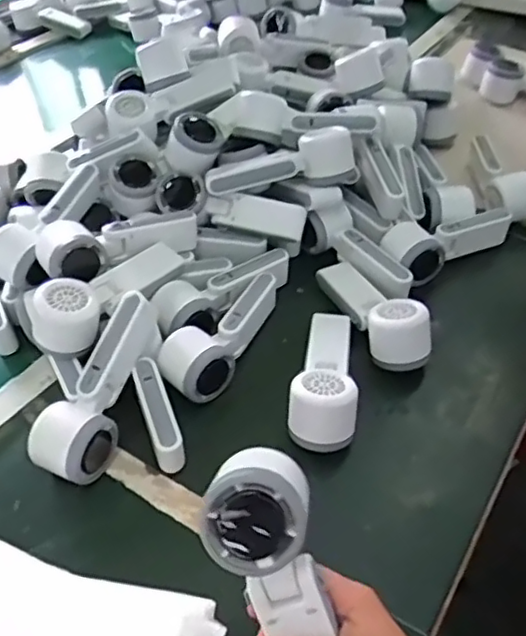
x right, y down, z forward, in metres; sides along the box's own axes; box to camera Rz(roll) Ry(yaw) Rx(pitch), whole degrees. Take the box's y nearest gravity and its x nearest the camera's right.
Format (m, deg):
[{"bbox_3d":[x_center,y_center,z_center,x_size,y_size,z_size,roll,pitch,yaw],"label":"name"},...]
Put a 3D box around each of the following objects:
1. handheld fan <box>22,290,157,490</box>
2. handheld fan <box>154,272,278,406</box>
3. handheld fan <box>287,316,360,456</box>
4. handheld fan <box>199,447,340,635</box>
[{"bbox_3d":[-0.143,0.058,0.559,0.059,0.052,0.164,18,71,17],"label":"handheld fan"},{"bbox_3d":[-0.044,0.014,0.632,0.066,0.047,0.164,15,47,17],"label":"handheld fan"},{"bbox_3d":[0.058,0.047,0.591,0.057,0.061,0.159,4,45,6],"label":"handheld fan"},{"bbox_3d":[0.013,0.153,0.359,0.065,0.050,0.148,-20,93,-17],"label":"handheld fan"}]

